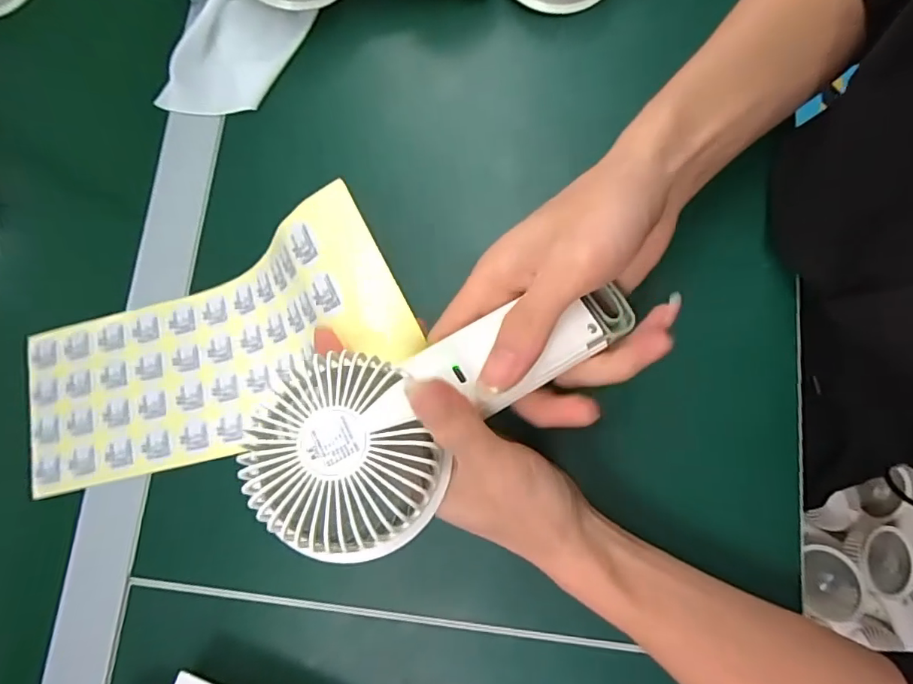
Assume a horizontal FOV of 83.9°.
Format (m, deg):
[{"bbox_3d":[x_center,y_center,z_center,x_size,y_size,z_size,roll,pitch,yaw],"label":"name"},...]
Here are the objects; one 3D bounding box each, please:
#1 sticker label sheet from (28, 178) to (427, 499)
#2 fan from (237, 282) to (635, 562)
[{"bbox_3d":[-0.150,0.009,0.305,0.276,0.055,0.106,-21,77,24],"label":"sticker label sheet"},{"bbox_3d":[-0.002,0.023,0.224,0.177,0.031,0.080,-26,78,-14],"label":"fan"}]

